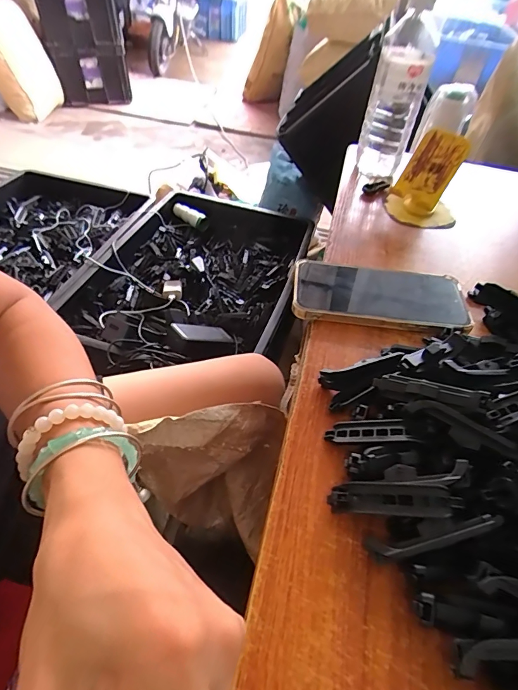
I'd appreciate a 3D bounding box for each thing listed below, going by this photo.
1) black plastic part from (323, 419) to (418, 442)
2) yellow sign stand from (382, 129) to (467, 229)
[{"bbox_3d":[0.076,0.061,0.285,0.057,0.004,0.018,-7,42,23],"label":"black plastic part"},{"bbox_3d":[0.216,-0.209,0.513,0.091,0.094,0.070,21,48,13],"label":"yellow sign stand"}]

